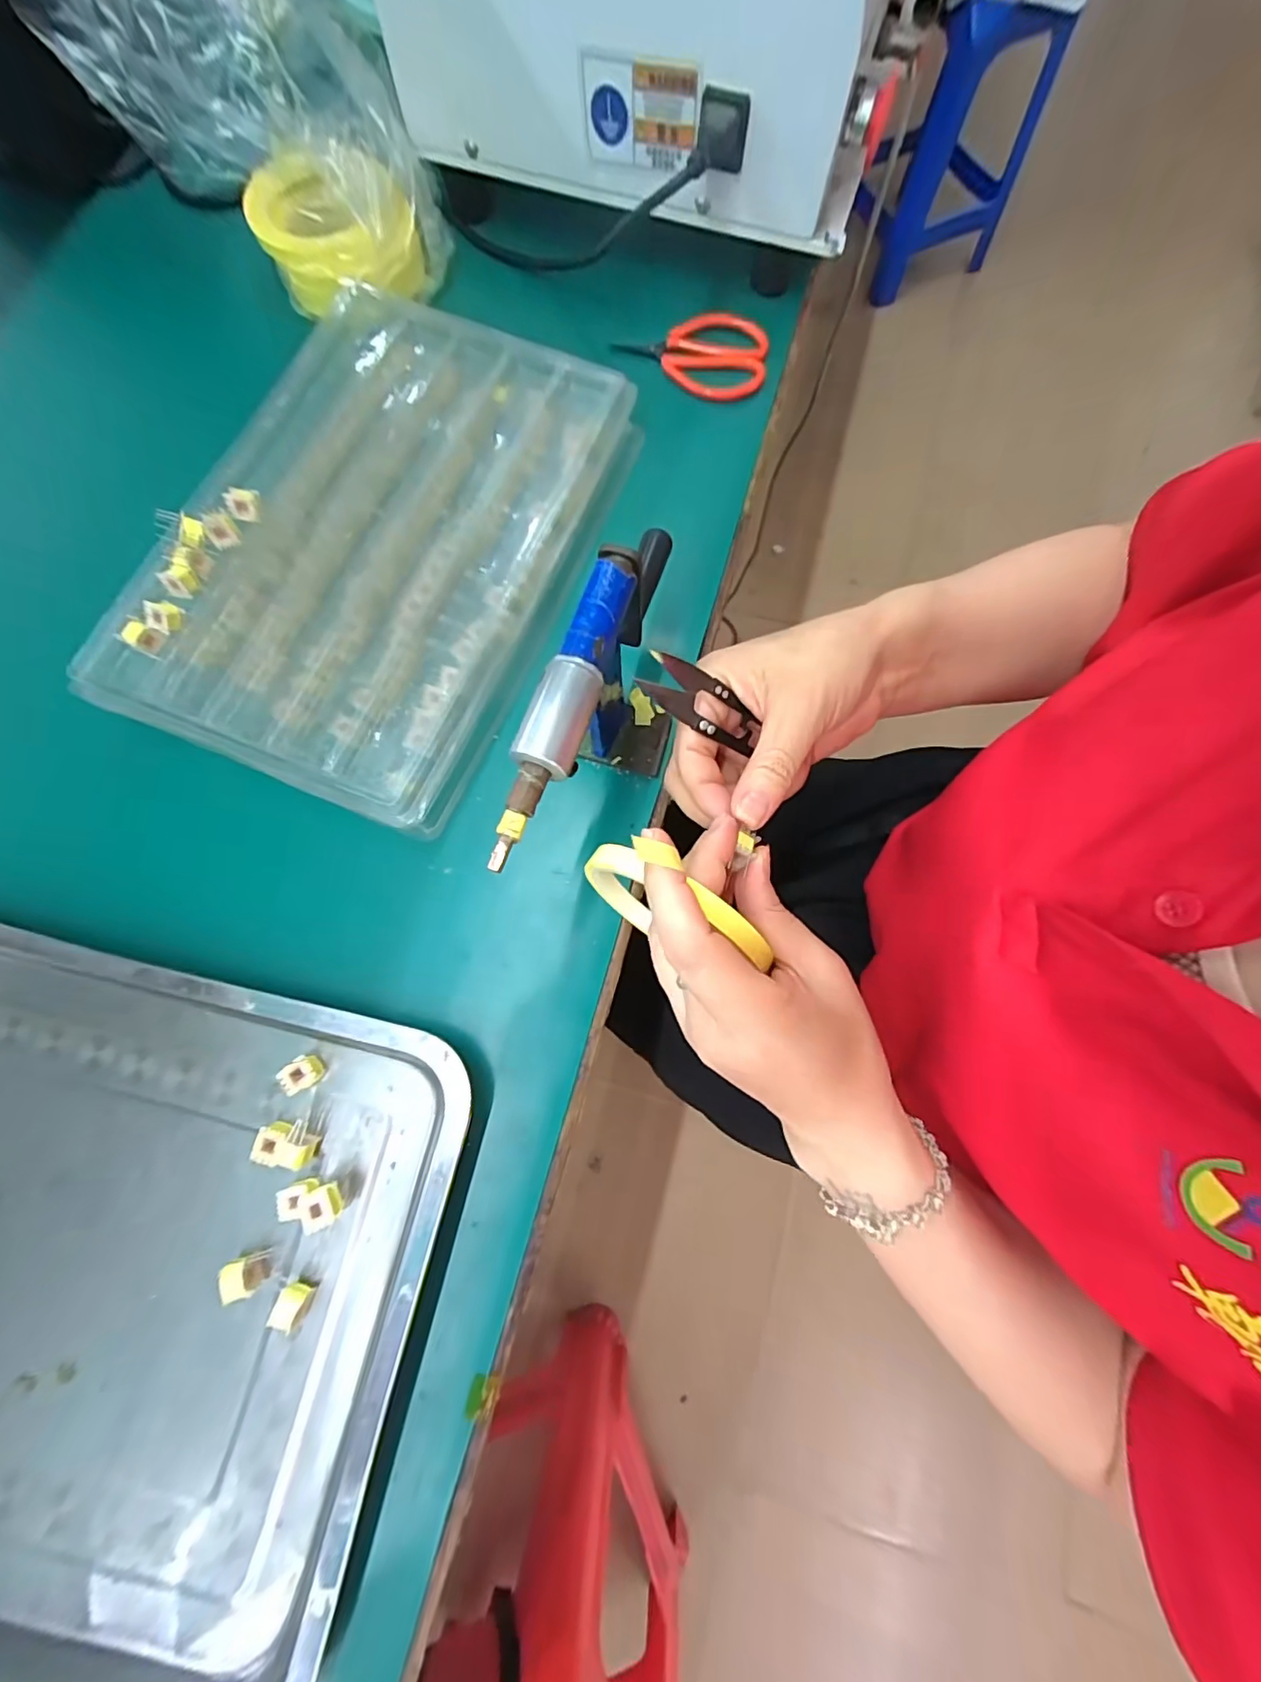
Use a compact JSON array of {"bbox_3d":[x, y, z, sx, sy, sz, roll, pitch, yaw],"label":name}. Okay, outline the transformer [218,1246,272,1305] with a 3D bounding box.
[{"bbox_3d":[-0.185,0.209,0.266,0.019,0.012,0.016,-8,77,-3],"label":"transformer"}]

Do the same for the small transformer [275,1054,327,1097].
[{"bbox_3d":[-0.170,0.120,0.288,0.018,0.015,0.016,-36,80,-9],"label":"small transformer"}]

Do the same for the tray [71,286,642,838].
[{"bbox_3d":[-0.156,-0.190,0.348,0.221,0.047,0.329,22,77,4],"label":"tray"}]

